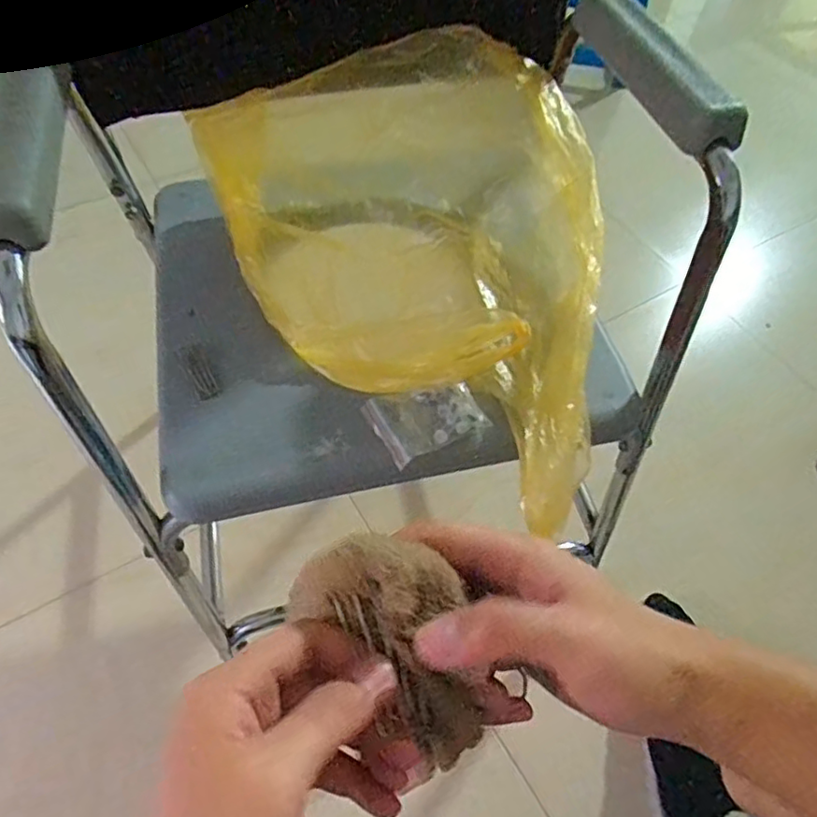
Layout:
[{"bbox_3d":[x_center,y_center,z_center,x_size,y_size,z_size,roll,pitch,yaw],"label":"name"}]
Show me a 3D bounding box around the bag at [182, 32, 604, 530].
[{"bbox_3d":[0.033,-0.172,0.590,0.482,0.140,0.345,37,63,20],"label":"bag"}]

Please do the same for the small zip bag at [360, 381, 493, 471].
[{"bbox_3d":[0.014,0.004,0.532,0.089,0.012,0.069,-25,61,-18],"label":"small zip bag"}]

